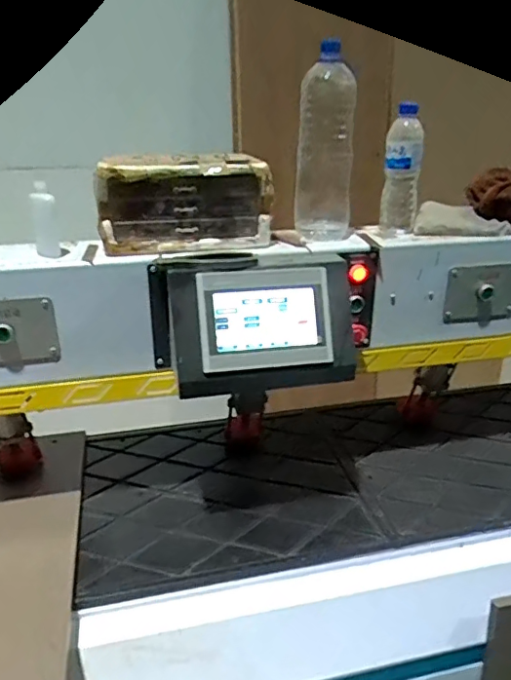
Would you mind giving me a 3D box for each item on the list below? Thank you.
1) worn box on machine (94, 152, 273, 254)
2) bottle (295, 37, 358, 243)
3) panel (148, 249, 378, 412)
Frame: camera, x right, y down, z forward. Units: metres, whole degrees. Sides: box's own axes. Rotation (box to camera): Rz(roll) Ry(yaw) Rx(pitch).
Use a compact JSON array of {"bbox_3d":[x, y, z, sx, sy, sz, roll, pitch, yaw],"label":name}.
[{"bbox_3d":[-0.113,-0.220,0.874,0.270,0.129,0.110,-3,24,-8],"label":"worn box on machine"},{"bbox_3d":[0.110,-0.308,0.885,0.102,0.272,0.094,2,24,3],"label":"bottle"},{"bbox_3d":[0.032,-0.024,0.860,0.373,0.198,0.137,-6,24,-13],"label":"panel"}]

